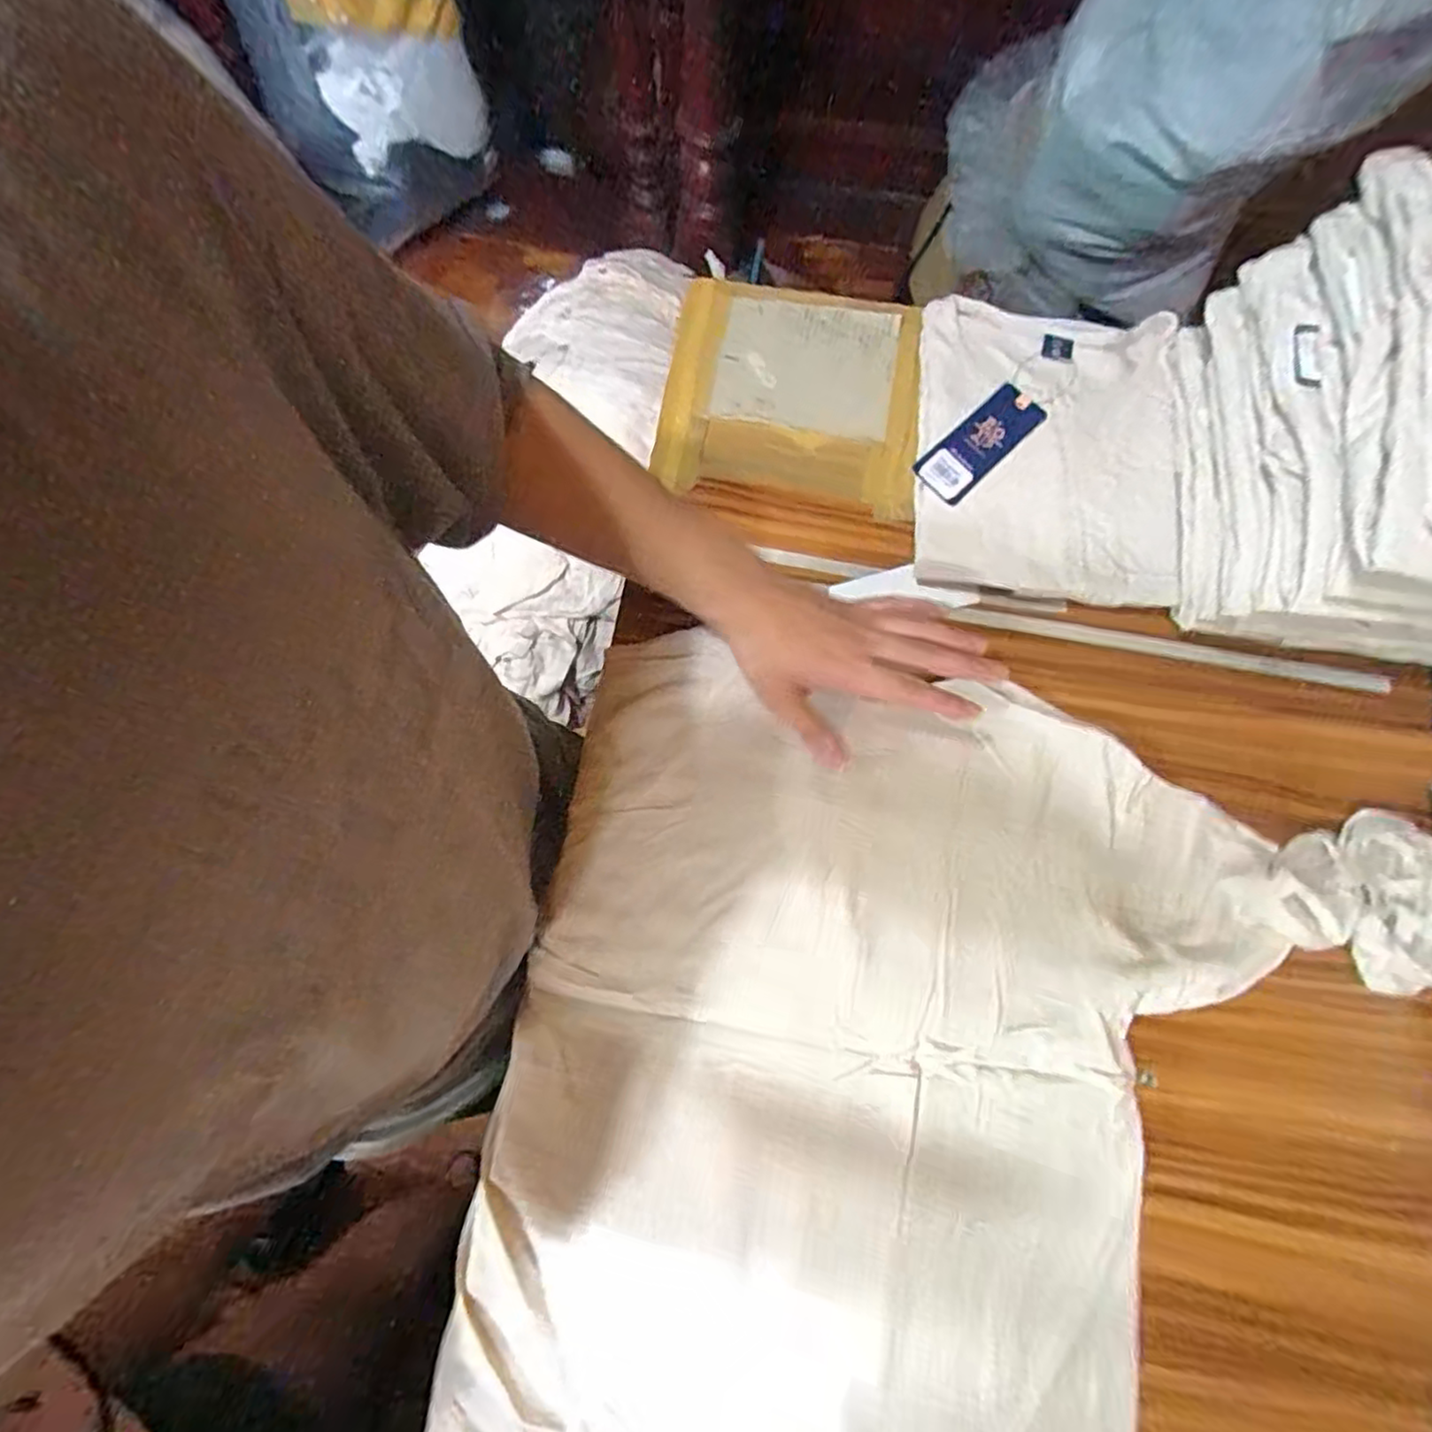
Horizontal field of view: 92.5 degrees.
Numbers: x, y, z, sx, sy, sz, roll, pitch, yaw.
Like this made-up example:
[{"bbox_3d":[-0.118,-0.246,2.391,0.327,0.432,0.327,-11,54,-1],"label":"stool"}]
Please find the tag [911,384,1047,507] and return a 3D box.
[{"bbox_3d":[0.215,-0.223,0.560,0.113,0.009,0.046,-44,87,-6],"label":"tag"}]

